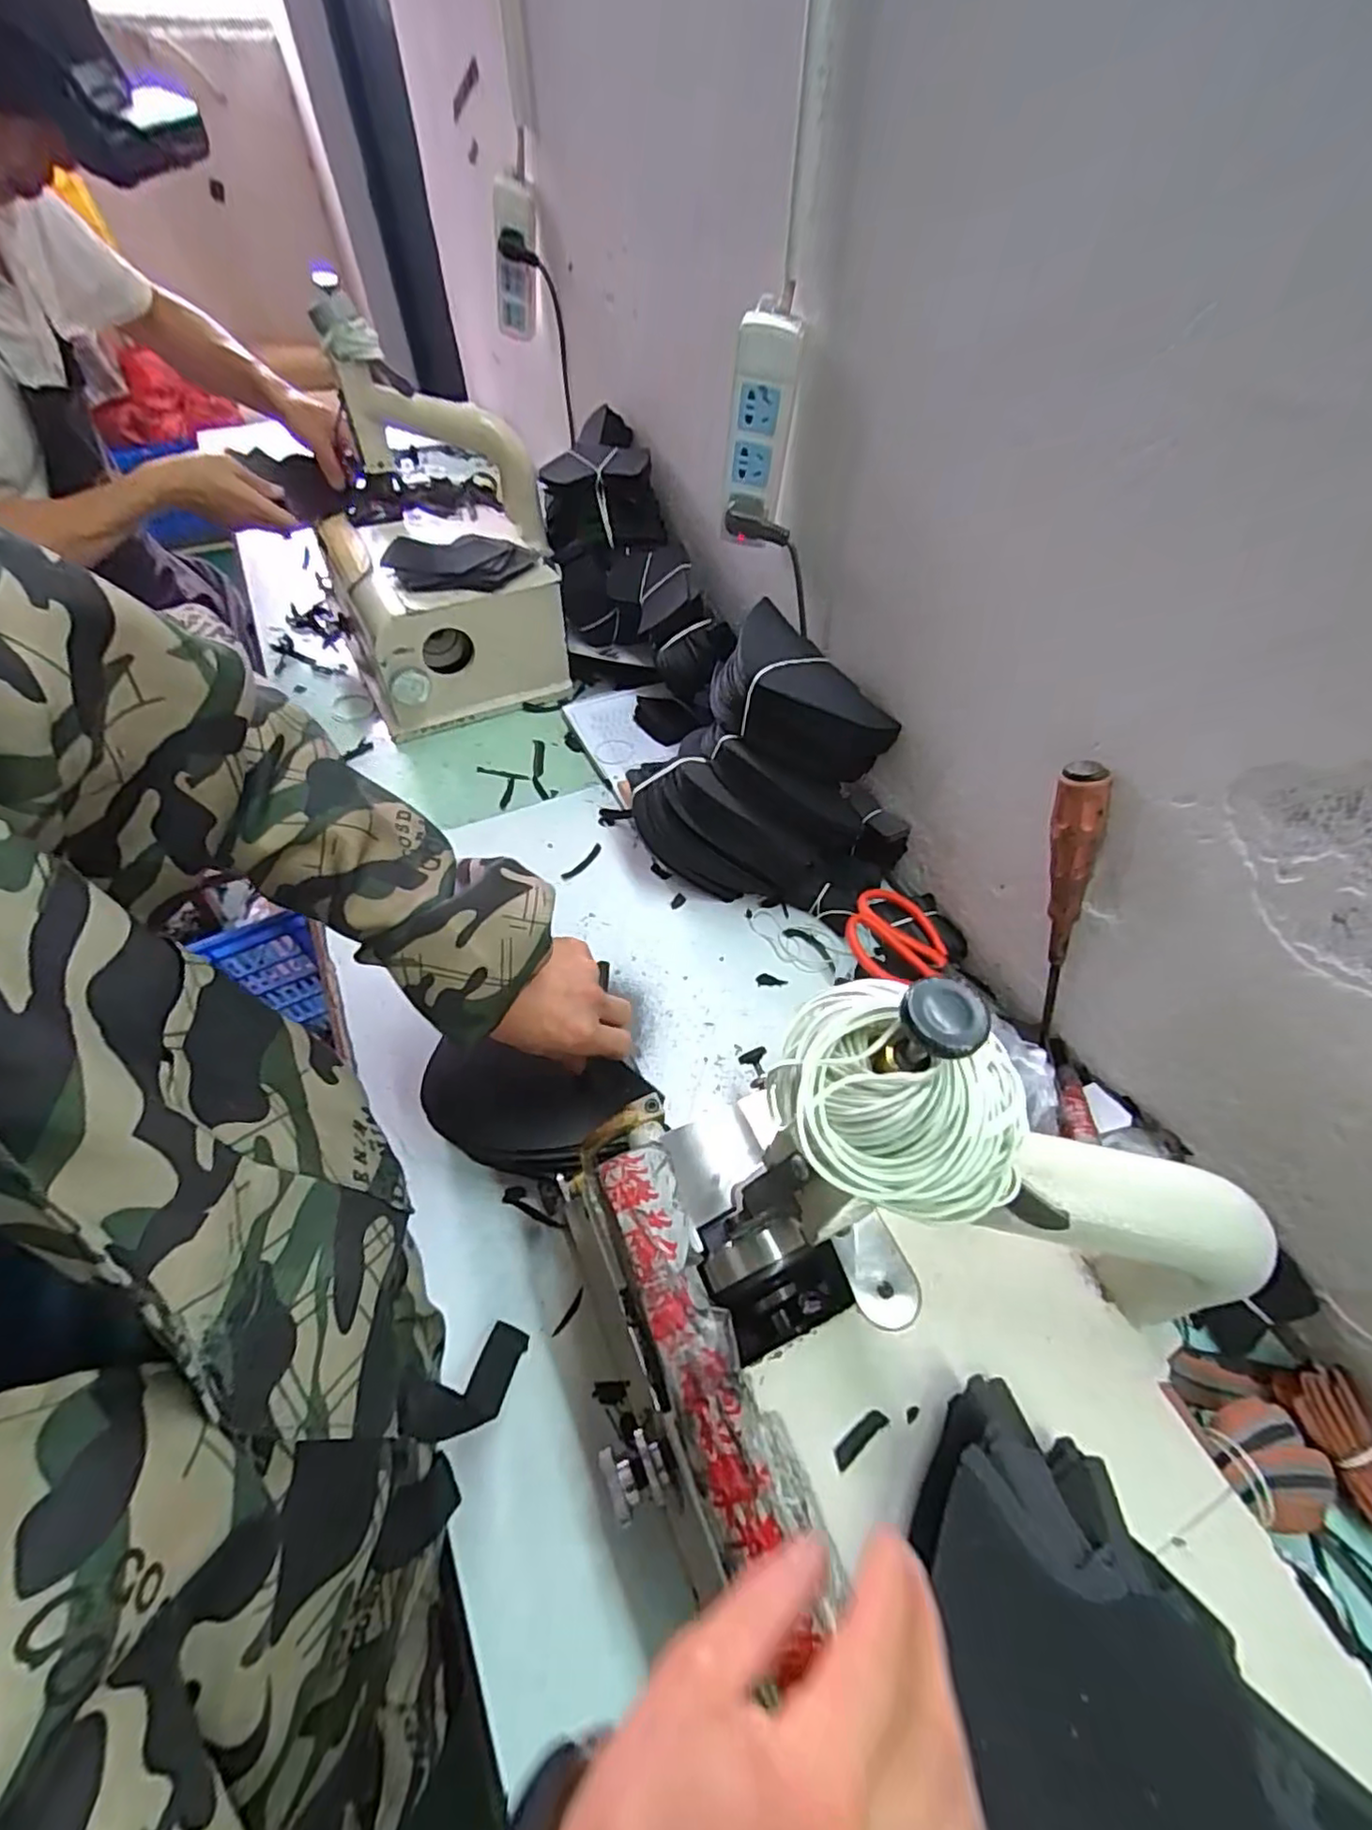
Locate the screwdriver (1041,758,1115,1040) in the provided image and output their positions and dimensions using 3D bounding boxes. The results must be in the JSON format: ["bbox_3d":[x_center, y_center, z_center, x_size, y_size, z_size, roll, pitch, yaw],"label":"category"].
[{"bbox_3d":[0.283,0.003,0.491,0.024,0.247,0.028,-32,39,-22],"label":"screwdriver"}]

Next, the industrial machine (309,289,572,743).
[{"bbox_3d":[-0.306,-0.458,0.799,0.272,0.310,0.306,-22,57,-16],"label":"industrial machine"}]

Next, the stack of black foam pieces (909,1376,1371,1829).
[{"bbox_3d":[0.171,0.299,0.239,0.161,0.028,0.188,6,54,2],"label":"stack of black foam pieces"}]

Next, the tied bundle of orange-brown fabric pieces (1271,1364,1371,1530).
[{"bbox_3d":[0.410,0.330,0.403,0.046,0.032,0.084,-4,54,-4],"label":"tied bundle of orange-brown fabric pieces"}]

